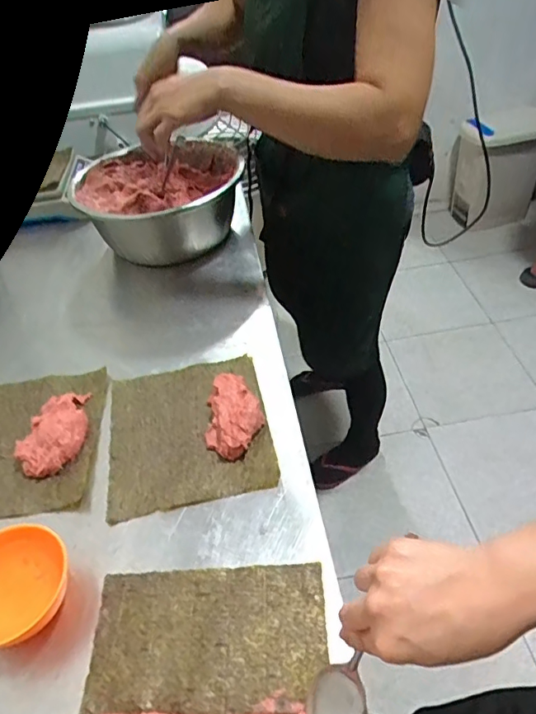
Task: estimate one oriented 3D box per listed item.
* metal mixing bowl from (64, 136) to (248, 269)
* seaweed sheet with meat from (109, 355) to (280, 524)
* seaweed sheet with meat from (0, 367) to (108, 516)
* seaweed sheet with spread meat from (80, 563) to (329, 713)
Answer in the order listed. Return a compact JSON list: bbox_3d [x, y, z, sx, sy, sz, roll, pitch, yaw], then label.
[{"bbox_3d":[-0.169,-0.266,0.907,0.239,0.135,0.256,-4,44,4],"label":"metal mixing bowl"},{"bbox_3d":[-0.096,0.076,0.604,0.182,0.033,0.201,-11,44,-4],"label":"seaweed sheet with meat"},{"bbox_3d":[-0.297,0.093,0.613,0.181,0.030,0.198,-8,44,0],"label":"seaweed sheet with meat"},{"bbox_3d":[-0.051,0.259,0.416,0.198,0.014,0.176,-4,42,3],"label":"seaweed sheet with spread meat"}]

